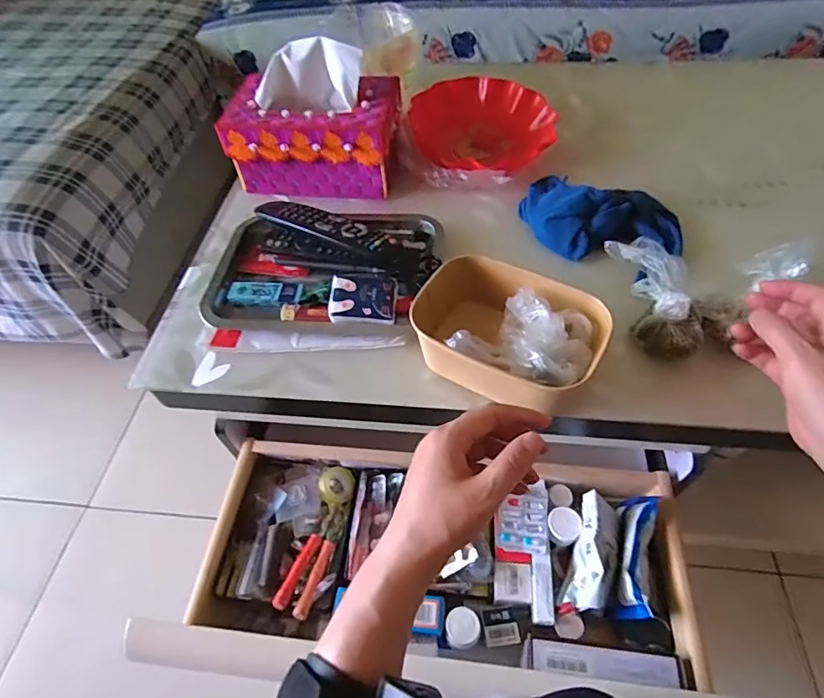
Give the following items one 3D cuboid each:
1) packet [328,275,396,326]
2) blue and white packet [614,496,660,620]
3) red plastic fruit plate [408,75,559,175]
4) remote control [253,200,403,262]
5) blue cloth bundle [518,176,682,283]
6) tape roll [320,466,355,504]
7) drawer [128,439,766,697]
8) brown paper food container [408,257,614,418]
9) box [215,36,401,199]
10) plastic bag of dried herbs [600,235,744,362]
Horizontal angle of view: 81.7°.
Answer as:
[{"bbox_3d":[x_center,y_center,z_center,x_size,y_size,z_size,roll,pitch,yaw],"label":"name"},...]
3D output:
[{"bbox_3d":[-0.050,-0.050,0.483,0.066,0.010,0.046,3,80,1],"label":"packet"},{"bbox_3d":[0.255,0.235,0.549,0.030,0.068,0.138,13,56,13],"label":"blue and white packet"},{"bbox_3d":[0.101,-0.313,0.672,0.196,0.045,0.216,-22,55,-12],"label":"red plastic fruit plate"},{"bbox_3d":[-0.097,-0.141,0.544,0.196,0.017,0.049,24,59,20],"label":"remote control"},{"bbox_3d":[0.217,-0.155,0.549,0.184,0.043,0.126,17,57,16],"label":"blue cloth bundle"},{"bbox_3d":[-0.098,0.177,0.617,0.018,0.045,0.048,-19,41,45],"label":"tape roll"},{"bbox_3d":[0.015,0.244,0.564,0.581,0.119,0.263,0,54,4],"label":"drawer"},{"bbox_3d":[0.084,-0.010,0.447,0.169,0.074,0.118,19,57,17],"label":"brown paper food container"},{"bbox_3d":[-0.126,-0.291,0.612,0.211,0.147,0.120,2,54,6],"label":"box"},{"bbox_3d":[0.257,-0.053,0.467,0.093,0.069,0.121,-14,54,-6],"label":"plastic bag of dried herbs"}]

